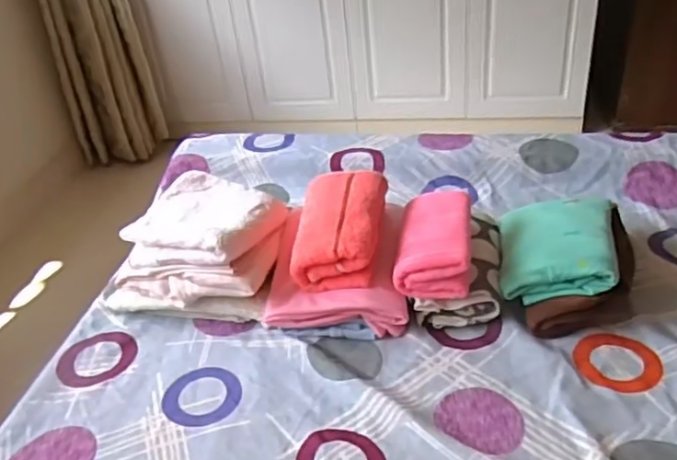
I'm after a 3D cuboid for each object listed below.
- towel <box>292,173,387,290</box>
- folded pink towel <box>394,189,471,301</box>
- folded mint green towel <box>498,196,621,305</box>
[{"bbox_3d":[0.003,-0.003,0.861,0.116,0.082,0.164,2,35,12],"label":"towel"},{"bbox_3d":[0.127,0.009,0.821,0.092,0.058,0.171,2,35,13],"label":"folded pink towel"},{"bbox_3d":[0.293,0.013,0.845,0.149,0.046,0.211,-15,26,22],"label":"folded mint green towel"}]

